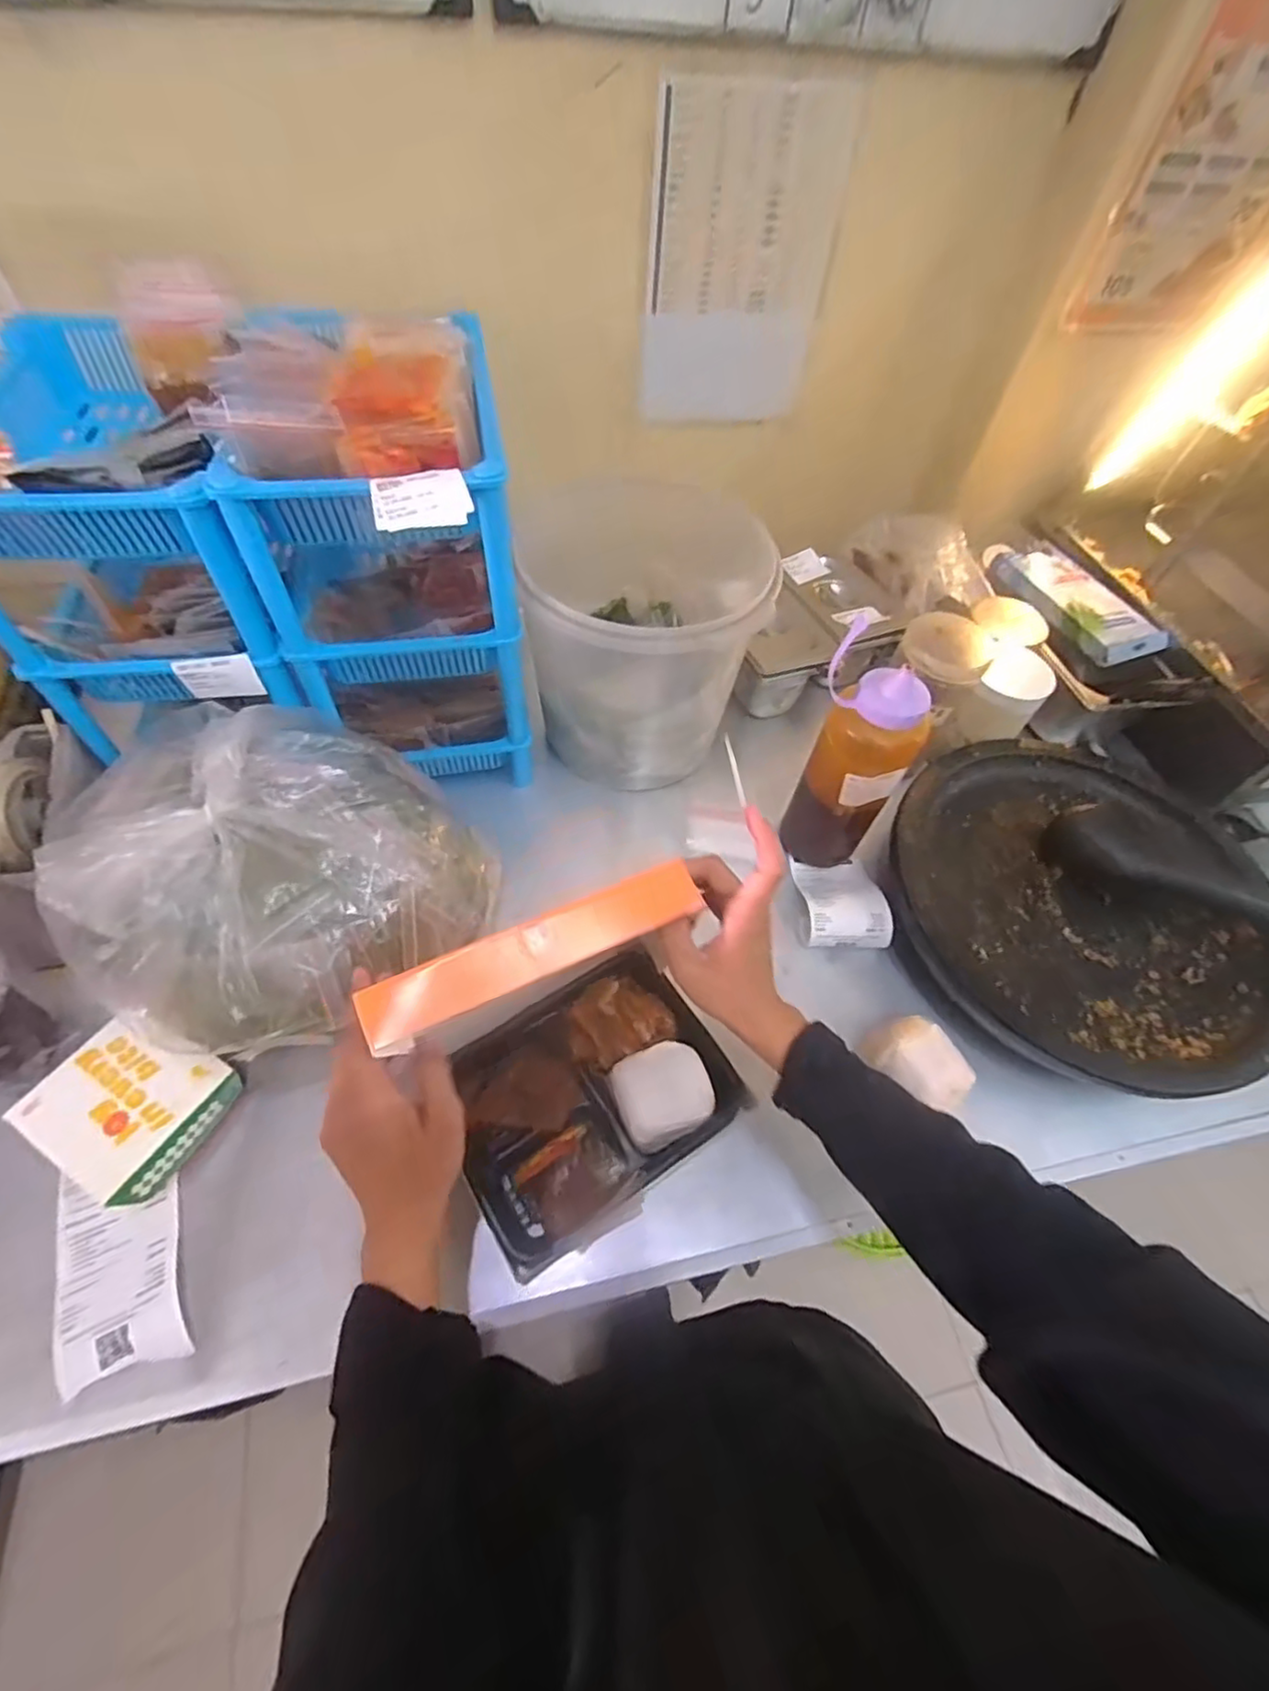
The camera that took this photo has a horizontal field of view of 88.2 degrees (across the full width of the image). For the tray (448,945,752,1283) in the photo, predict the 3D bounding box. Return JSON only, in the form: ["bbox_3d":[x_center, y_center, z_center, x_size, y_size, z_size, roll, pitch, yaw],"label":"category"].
[{"bbox_3d":[-0.036,0.196,0.525,0.213,0.046,0.167,-28,63,-21],"label":"tray"}]

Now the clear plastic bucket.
[{"bbox_3d":[0.025,-0.210,0.683,0.202,0.216,0.238,14,56,4],"label":"clear plastic bucket"}]

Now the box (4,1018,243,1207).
[{"bbox_3d":[-0.373,0.196,0.489,0.118,0.050,0.106,24,57,11],"label":"box"}]

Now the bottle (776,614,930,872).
[{"bbox_3d":[0.192,-0.077,0.578,0.088,0.230,0.069,40,62,20],"label":"bottle"}]

